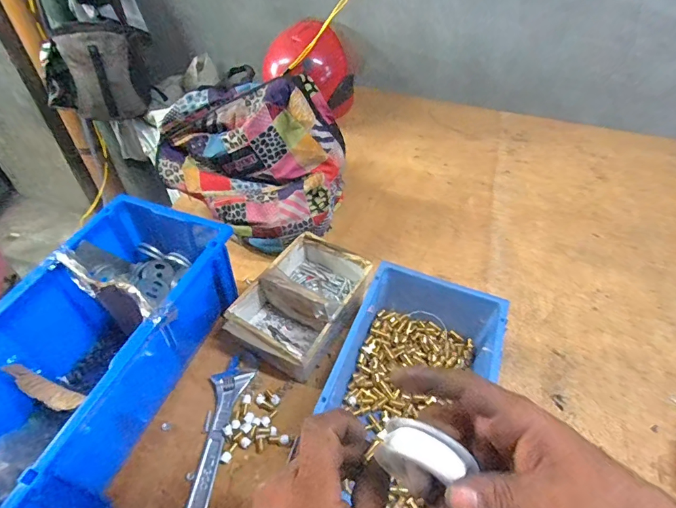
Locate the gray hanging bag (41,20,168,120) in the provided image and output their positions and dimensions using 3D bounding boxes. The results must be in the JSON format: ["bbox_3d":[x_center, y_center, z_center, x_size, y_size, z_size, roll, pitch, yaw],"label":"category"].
[{"bbox_3d":[-0.731,-0.552,1.225,0.290,0.242,0.130,-4,49,-7],"label":"gray hanging bag"}]

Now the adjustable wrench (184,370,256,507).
[{"bbox_3d":[-0.174,0.264,0.555,0.054,0.013,0.221,6,48,4],"label":"adjustable wrench"}]

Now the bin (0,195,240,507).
[{"bbox_3d":[-0.331,0.139,0.539,0.200,0.168,0.433,17,50,12],"label":"bin"}]

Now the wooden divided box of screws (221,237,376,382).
[{"bbox_3d":[-0.059,0.077,0.674,0.160,0.092,0.232,25,52,19],"label":"wooden divided box of screws"}]

